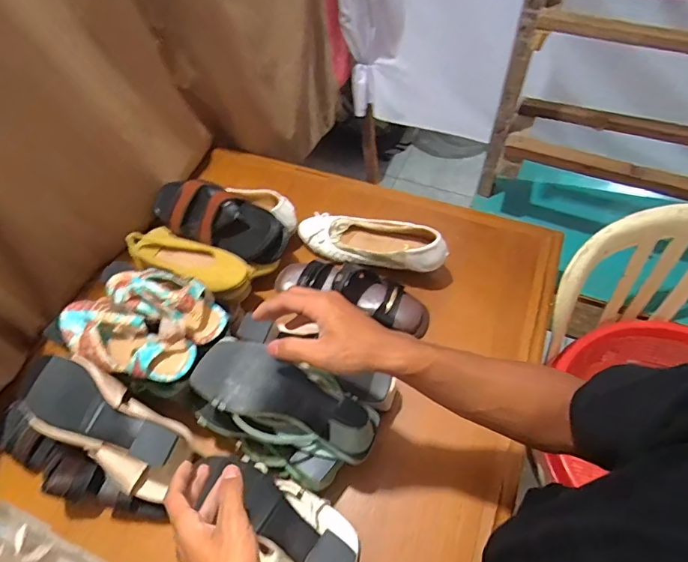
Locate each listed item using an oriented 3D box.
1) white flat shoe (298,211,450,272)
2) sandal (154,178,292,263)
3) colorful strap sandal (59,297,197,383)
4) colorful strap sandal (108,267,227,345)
[{"bbox_3d":[0.048,-0.070,0.786,0.273,0.070,0.087,12,56,27],"label":"white flat shoe"},{"bbox_3d":[-0.225,-0.116,0.772,0.271,0.067,0.104,28,62,21],"label":"sandal"},{"bbox_3d":[-0.291,0.073,0.589,0.225,0.062,0.092,24,60,18],"label":"colorful strap sandal"},{"bbox_3d":[-0.261,0.017,0.623,0.226,0.066,0.087,22,59,33],"label":"colorful strap sandal"}]

